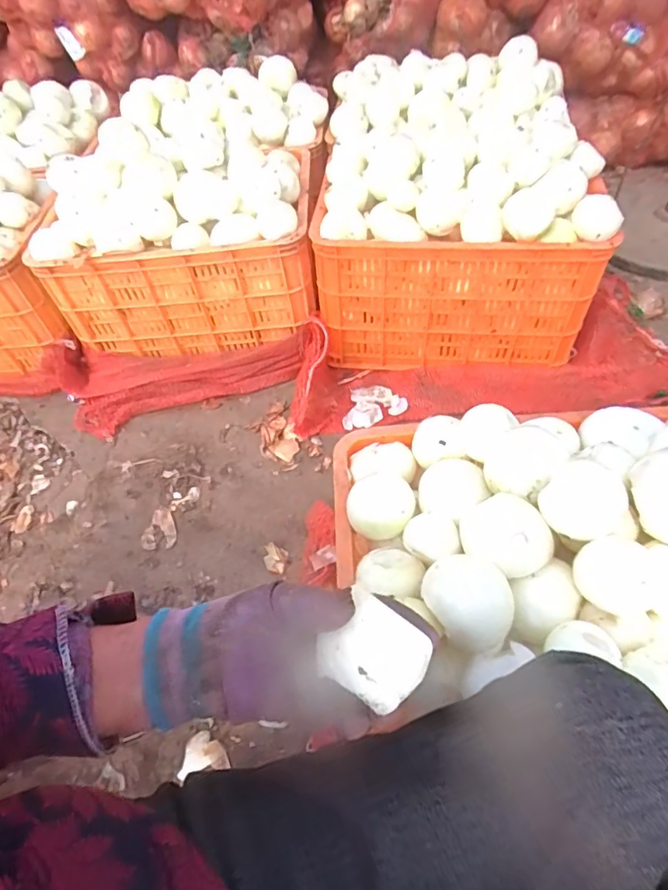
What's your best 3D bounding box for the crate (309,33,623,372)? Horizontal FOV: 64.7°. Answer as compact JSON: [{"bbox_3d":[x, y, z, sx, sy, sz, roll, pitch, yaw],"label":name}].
[{"bbox_3d":[0.248,-0.562,1.185,0.501,0.343,0.763,0,53,6],"label":"crate"}]

